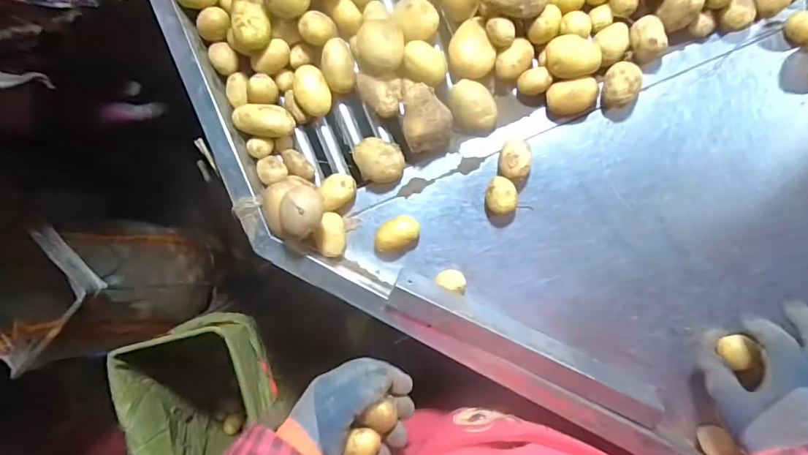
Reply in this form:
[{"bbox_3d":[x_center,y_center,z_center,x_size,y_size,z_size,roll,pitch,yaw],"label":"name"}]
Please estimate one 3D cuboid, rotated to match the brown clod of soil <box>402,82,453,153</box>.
[{"bbox_3d":[0.024,-0.120,0.517,0.053,0.040,0.076,-15,117,9],"label":"brown clod of soil"}]

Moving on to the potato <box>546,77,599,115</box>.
[{"bbox_3d":[0.179,-0.136,0.509,0.052,0.038,0.032,-10,86,7],"label":"potato"}]

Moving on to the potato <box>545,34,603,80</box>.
[{"bbox_3d":[0.173,-0.173,0.491,0.052,0.027,0.040,1,87,7],"label":"potato"}]

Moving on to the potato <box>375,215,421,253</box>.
[{"bbox_3d":[-0.007,0.008,0.533,0.051,0.033,0.033,-34,83,5],"label":"potato"}]

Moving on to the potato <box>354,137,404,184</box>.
[{"bbox_3d":[-0.027,-0.074,0.534,0.055,0.037,0.047,44,93,7],"label":"potato"}]

